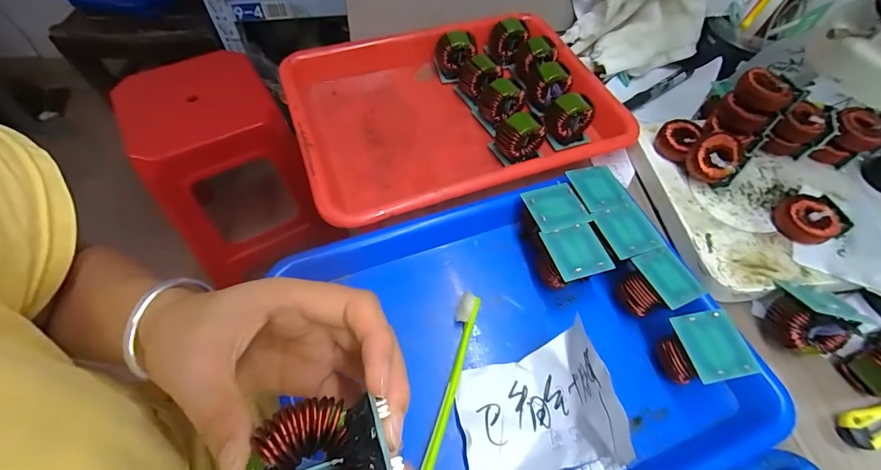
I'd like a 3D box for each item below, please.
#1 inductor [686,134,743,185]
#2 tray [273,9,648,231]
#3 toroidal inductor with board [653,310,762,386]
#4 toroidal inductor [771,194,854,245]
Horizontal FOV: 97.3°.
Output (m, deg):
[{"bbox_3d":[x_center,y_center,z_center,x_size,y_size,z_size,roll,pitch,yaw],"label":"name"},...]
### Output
[{"bbox_3d":[0.252,-0.072,0.360,0.038,0.020,0.043,41,100,-2],"label":"inductor"},{"bbox_3d":[0.013,-0.143,0.430,0.325,0.054,0.243,-18,60,-13],"label":"tray"},{"bbox_3d":[0.191,0.087,0.288,0.047,0.040,0.047,-8,58,-7],"label":"toroidal inductor with board"},{"bbox_3d":[0.325,-0.014,0.343,0.039,0.025,0.044,-13,59,-10],"label":"toroidal inductor"}]

